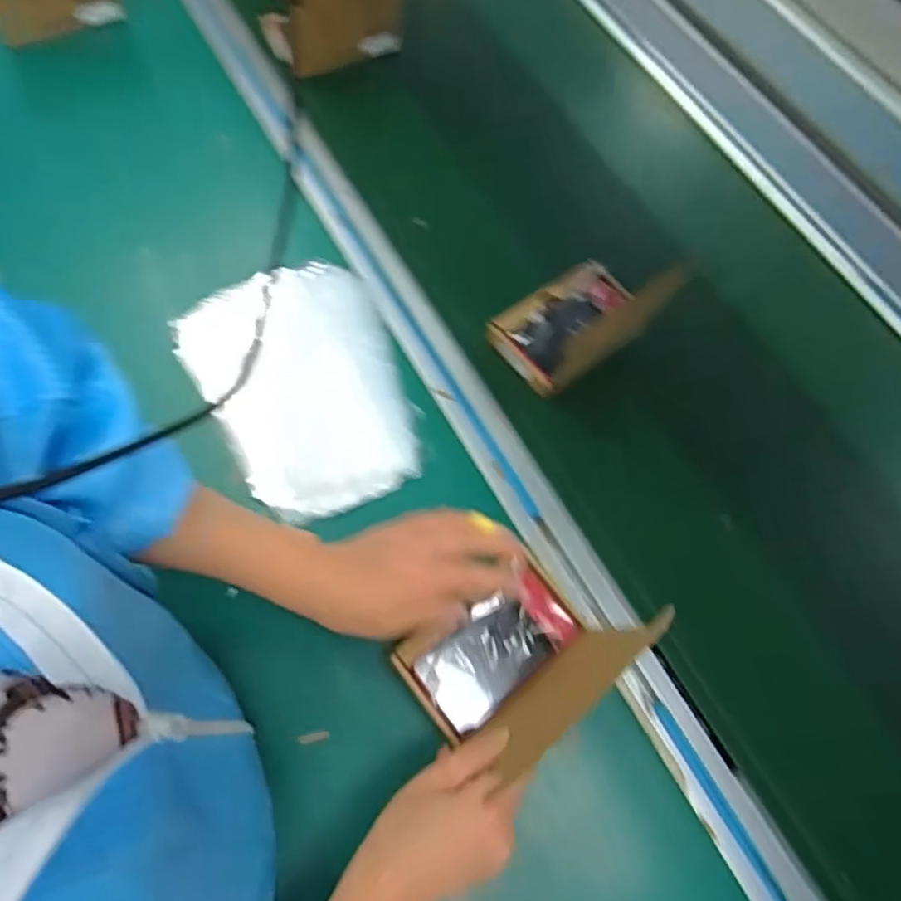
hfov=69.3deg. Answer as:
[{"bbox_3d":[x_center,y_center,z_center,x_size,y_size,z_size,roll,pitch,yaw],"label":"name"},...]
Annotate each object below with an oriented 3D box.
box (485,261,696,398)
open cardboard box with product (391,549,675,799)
[{"bbox_3d":[0.117,-0.127,0.573,0.138,0.098,0.100,-32,71,-16],"label":"box"},{"bbox_3d":[0.046,0.132,0.442,0.145,0.100,0.097,-35,72,-17],"label":"open cardboard box with product"}]

